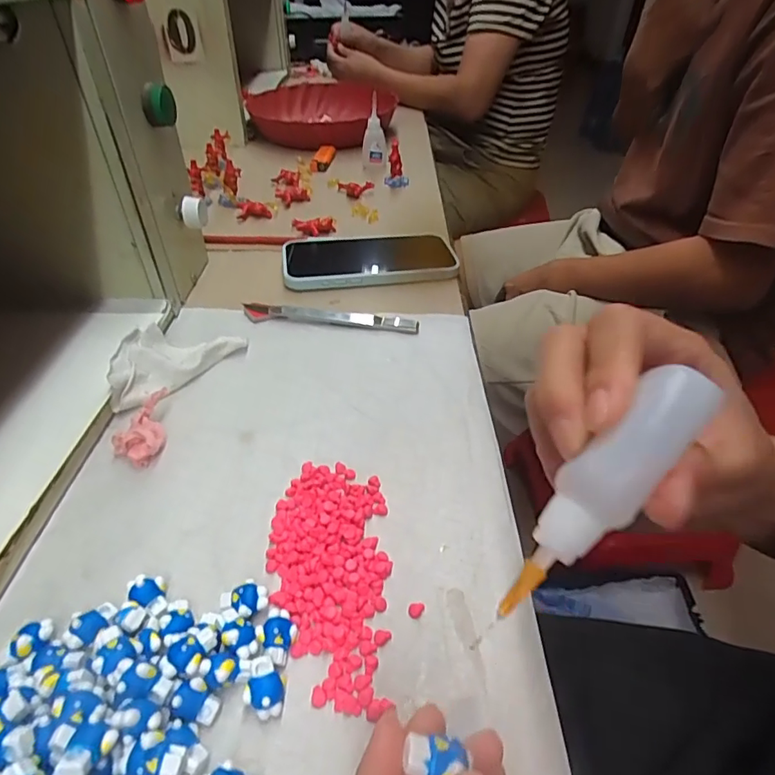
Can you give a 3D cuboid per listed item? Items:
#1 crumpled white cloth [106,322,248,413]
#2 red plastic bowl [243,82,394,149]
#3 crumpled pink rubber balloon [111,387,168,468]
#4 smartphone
[{"bbox_3d":[-0.155,-0.025,0.358,0.051,0.026,0.098,34,49,31],"label":"crumpled white cloth"},{"bbox_3d":[-0.116,-0.433,0.810,0.228,0.063,0.231,6,40,2],"label":"red plastic bowl"},{"bbox_3d":[-0.144,0.023,0.309,0.026,0.015,0.048,16,42,13],"label":"crumpled pink rubber balloon"},{"bbox_3d":[-0.017,-0.125,0.489,0.162,0.017,0.092,-2,41,-7],"label":"smartphone"}]

